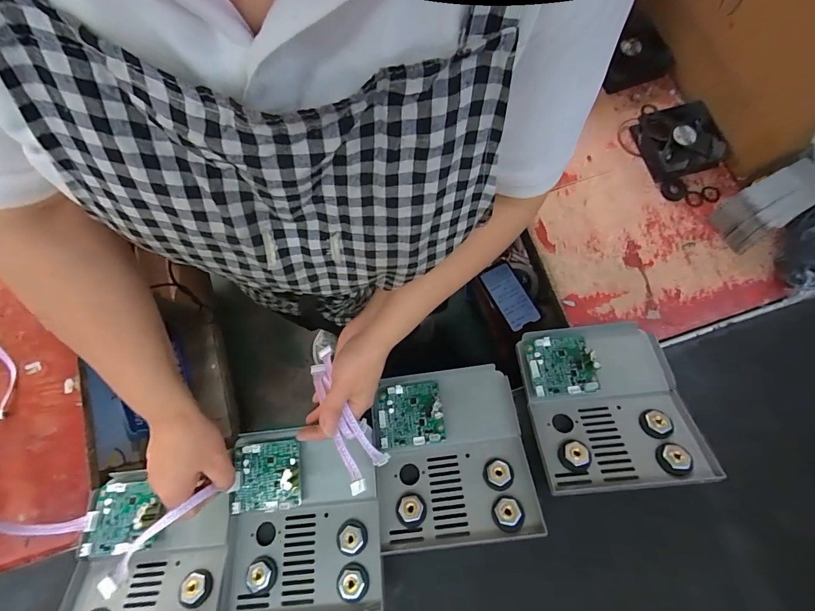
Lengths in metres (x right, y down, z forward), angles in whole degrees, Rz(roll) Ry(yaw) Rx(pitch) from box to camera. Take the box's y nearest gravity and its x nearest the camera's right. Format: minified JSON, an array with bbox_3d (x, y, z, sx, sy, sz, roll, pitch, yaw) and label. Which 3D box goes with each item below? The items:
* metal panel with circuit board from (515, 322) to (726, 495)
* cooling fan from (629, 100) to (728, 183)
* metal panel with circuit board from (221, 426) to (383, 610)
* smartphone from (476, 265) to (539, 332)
[{"bbox_3d":[0.210,0.102,0.402,0.158,0.050,0.174,-5,63,0],"label":"metal panel with circuit board"},{"bbox_3d":[0.366,-0.227,0.499,0.096,0.025,0.097,-15,76,-3],"label":"cooling fan"},{"bbox_3d":[-0.108,0.217,0.377,0.154,0.035,0.170,-6,76,0],"label":"metal panel with circuit board"},{"bbox_3d":[0.218,-0.021,0.796,0.072,0.012,0.147,-28,69,2],"label":"smartphone"}]

